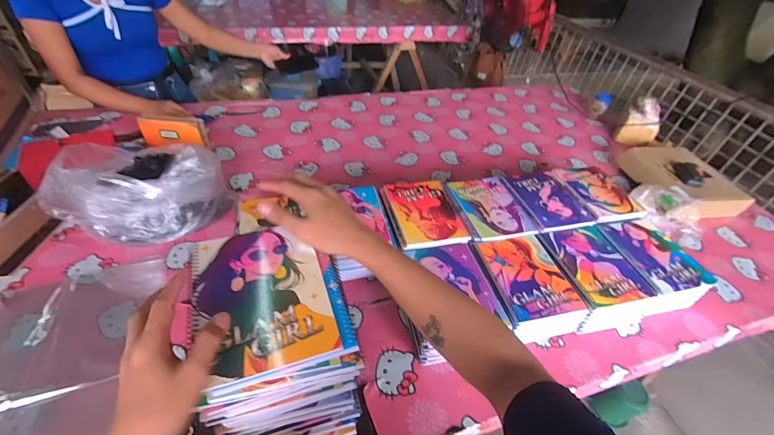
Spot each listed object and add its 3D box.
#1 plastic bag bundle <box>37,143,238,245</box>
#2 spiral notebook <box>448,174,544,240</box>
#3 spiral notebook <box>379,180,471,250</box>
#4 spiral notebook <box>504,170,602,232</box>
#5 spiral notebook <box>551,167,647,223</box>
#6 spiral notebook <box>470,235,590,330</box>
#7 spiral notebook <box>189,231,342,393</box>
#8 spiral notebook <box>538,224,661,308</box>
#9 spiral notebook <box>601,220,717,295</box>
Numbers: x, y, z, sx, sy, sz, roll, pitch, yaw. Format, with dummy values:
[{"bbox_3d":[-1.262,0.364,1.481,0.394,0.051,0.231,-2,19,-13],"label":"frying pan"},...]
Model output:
[{"bbox_3d":[-0.524,-0.077,0.794,0.288,0.172,0.250,0,43,-9],"label":"plastic bag bundle"},{"bbox_3d":[0.255,-0.030,0.830,0.164,0.009,0.209,-7,44,-16],"label":"spiral notebook"},{"bbox_3d":[0.084,-0.013,0.795,0.158,0.010,0.202,-6,44,-15],"label":"spiral notebook"},{"bbox_3d":[0.399,-0.048,0.867,0.162,0.012,0.194,-7,44,-16],"label":"spiral notebook"},{"bbox_3d":[0.549,-0.067,0.912,0.153,0.016,0.205,-6,44,-15],"label":"spiral notebook"},{"bbox_3d":[0.277,0.113,0.695,0.161,0.011,0.182,-6,44,-15],"label":"spiral notebook"},{"bbox_3d":[-0.150,0.086,0.414,0.144,0.008,0.194,-11,46,-19],"label":"spiral notebook"},{"bbox_3d":[0.435,0.095,0.729,0.162,0.019,0.193,-5,44,-14],"label":"spiral notebook"},{"bbox_3d":[0.588,0.074,0.772,0.162,0.007,0.187,-9,45,-17],"label":"spiral notebook"}]

